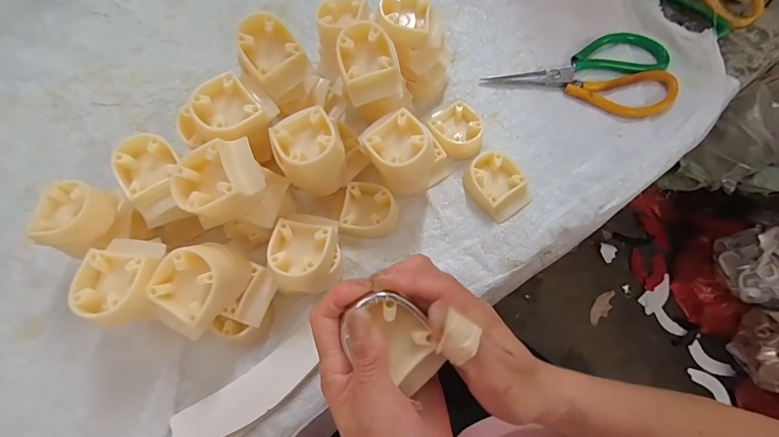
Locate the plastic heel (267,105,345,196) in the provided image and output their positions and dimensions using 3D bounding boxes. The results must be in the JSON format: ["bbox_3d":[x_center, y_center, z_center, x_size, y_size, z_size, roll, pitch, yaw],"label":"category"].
[{"bbox_3d":[-0.062,-0.052,0.310,0.052,0.064,0.059,-27,73,-9],"label":"plastic heel"}]

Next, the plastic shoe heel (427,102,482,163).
[{"bbox_3d":[0.069,-0.085,0.376,0.047,0.022,0.050,-33,72,-10],"label":"plastic shoe heel"}]

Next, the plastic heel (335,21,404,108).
[{"bbox_3d":[-0.018,-0.132,0.322,0.049,0.031,0.062,-18,89,-1],"label":"plastic heel"}]

